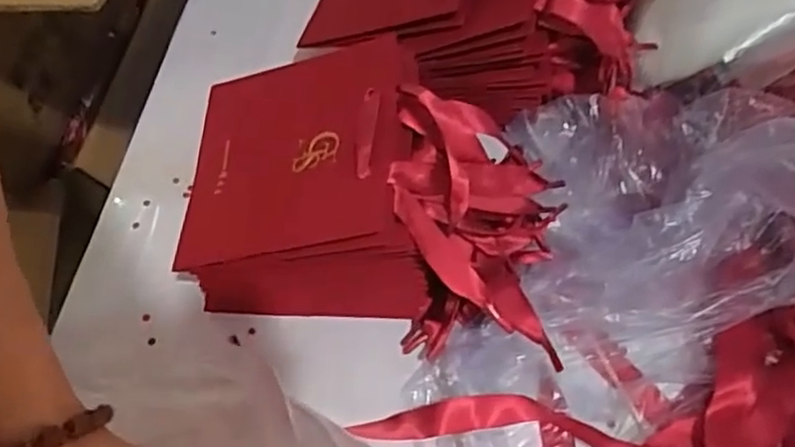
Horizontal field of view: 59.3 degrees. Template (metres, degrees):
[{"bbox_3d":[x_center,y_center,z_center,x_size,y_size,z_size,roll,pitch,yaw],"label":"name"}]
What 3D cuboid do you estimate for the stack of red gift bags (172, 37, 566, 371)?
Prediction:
[{"bbox_3d":[-0.016,-0.022,0.439,0.235,0.103,0.160,10,59,7],"label":"stack of red gift bags"}]

